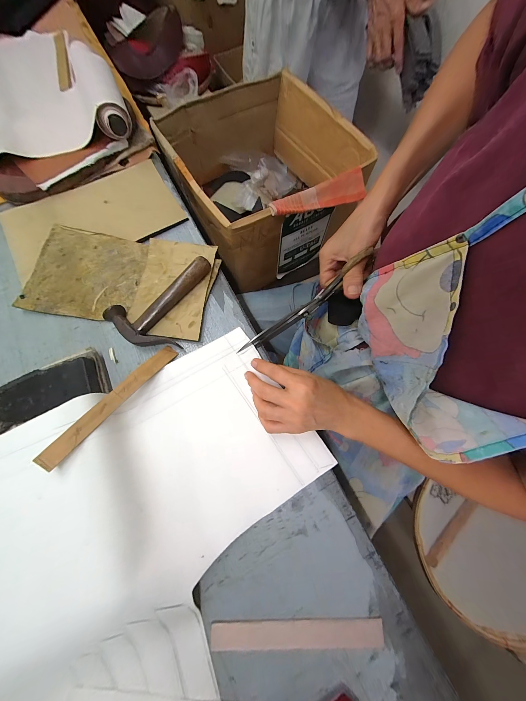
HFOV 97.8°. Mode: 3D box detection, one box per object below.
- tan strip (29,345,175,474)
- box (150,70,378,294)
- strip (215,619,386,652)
[{"bbox_3d":[-0.193,0.062,0.304,0.024,0.007,0.192,41,60,-2],"label":"tan strip"},{"bbox_3d":[-0.006,-0.404,0.564,0.365,0.229,0.420,-30,76,-7],"label":"box"},{"bbox_3d":[0.040,0.325,0.263,0.194,0.004,0.025,0,72,-2],"label":"strip"}]

